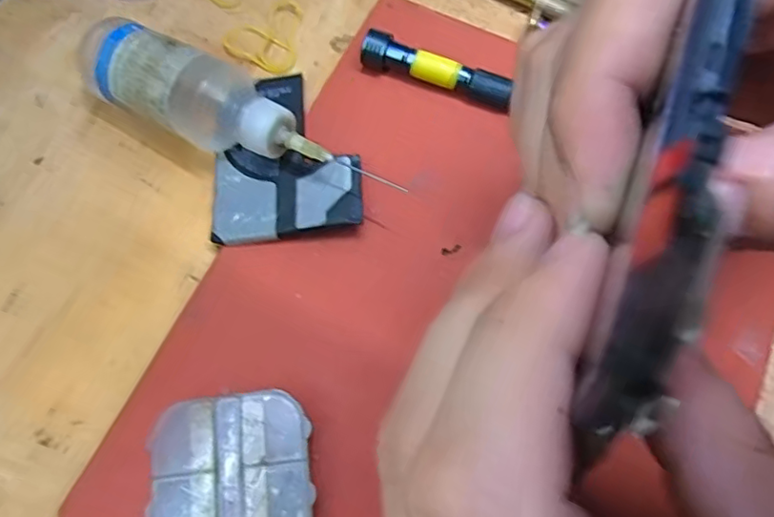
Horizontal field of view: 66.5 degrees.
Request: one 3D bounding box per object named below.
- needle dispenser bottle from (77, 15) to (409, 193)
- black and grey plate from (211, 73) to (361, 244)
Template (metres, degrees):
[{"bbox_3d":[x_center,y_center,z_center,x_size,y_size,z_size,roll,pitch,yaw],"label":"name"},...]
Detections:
[{"bbox_3d":[-0.060,-0.053,0.230,0.126,0.039,0.032,23,71,8],"label":"needle dispenser bottle"},{"bbox_3d":[-0.040,-0.043,0.236,0.057,0.005,0.075,-7,64,5],"label":"black and grey plate"}]

